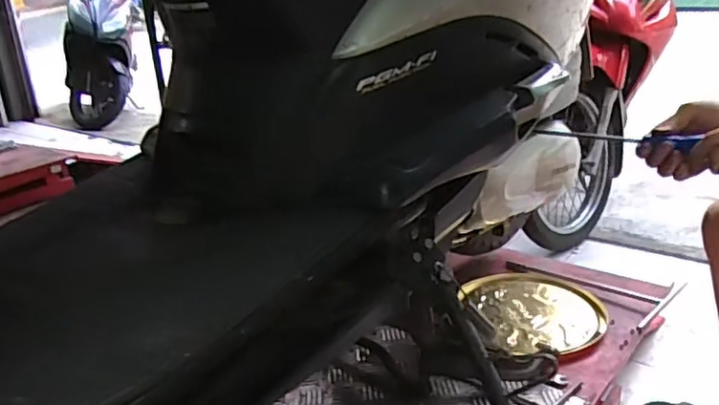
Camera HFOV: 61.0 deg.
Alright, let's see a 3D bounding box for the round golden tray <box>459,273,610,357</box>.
[{"bbox_3d":[0.305,0.187,1.057,0.218,0.028,0.225,-2,22,1],"label":"round golden tray"}]

